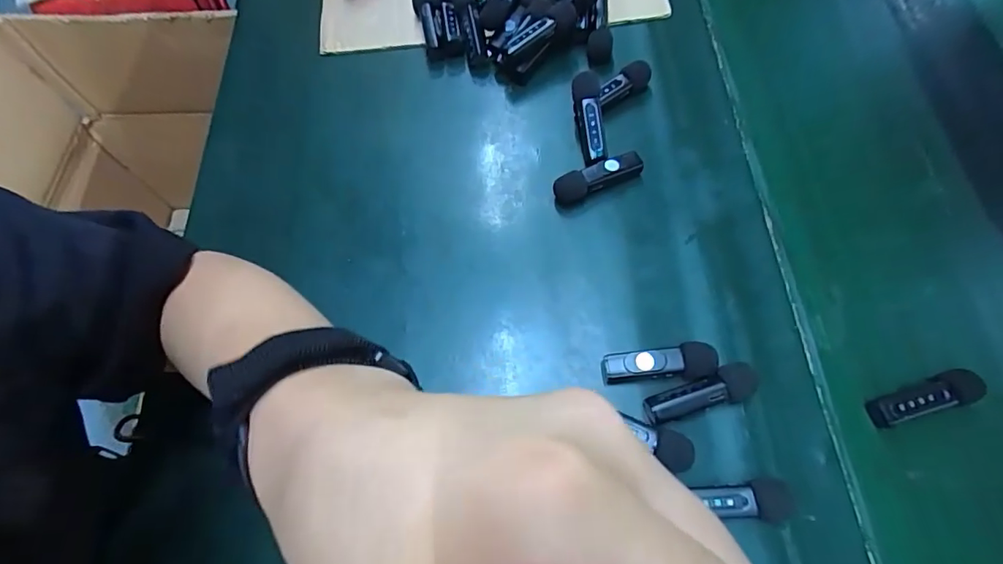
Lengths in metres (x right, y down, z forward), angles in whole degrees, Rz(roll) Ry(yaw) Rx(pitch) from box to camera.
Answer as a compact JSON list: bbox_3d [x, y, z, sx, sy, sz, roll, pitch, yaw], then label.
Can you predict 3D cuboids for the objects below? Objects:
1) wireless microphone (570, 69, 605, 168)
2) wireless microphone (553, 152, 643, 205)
[{"bbox_3d":[0.063,-0.117,0.357,0.020,0.019,0.073,-4,81,2],"label":"wireless microphone"},{"bbox_3d":[0.068,-0.073,0.344,0.064,0.018,0.017,-21,68,-9],"label":"wireless microphone"}]

